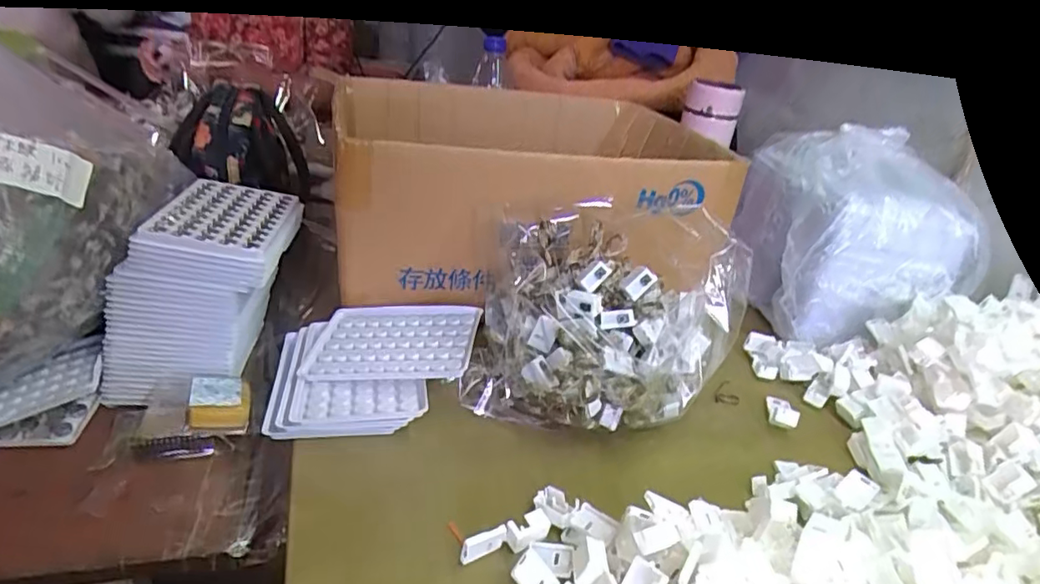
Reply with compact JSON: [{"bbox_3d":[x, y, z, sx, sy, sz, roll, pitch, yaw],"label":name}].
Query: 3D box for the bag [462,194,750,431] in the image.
[{"bbox_3d":[0.066,0.018,0.490,0.214,0.132,0.164,3,27,-7],"label":"bag"}]

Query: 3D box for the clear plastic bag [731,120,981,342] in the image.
[{"bbox_3d":[0.333,-0.067,0.634,0.149,0.179,0.197,7,27,1],"label":"clear plastic bag"}]

